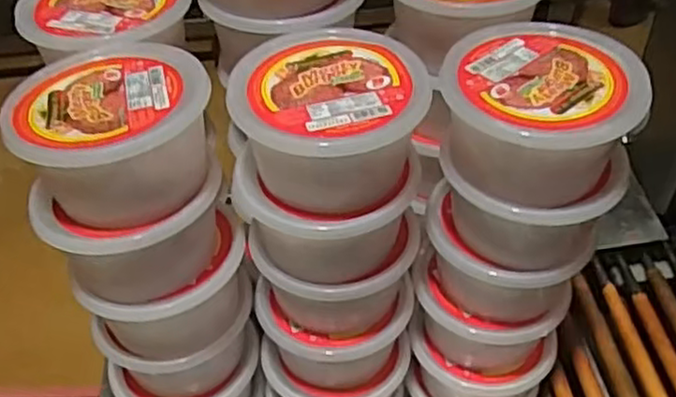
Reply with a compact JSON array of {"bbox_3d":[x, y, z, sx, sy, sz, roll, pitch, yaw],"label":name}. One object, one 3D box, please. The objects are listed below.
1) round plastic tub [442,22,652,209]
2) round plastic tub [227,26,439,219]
[{"bbox_3d":[0.122,-0.051,0.446,0.113,0.062,0.103,-1,45,1],"label":"round plastic tub"},{"bbox_3d":[-0.004,-0.046,0.439,0.111,0.057,0.112,-1,45,1],"label":"round plastic tub"}]

